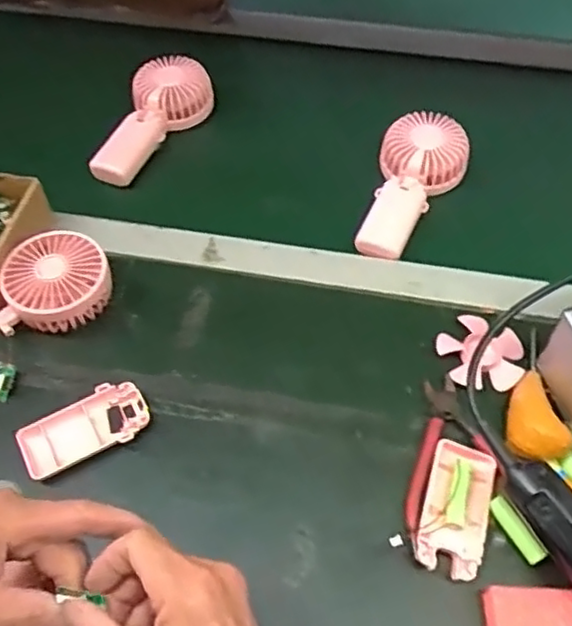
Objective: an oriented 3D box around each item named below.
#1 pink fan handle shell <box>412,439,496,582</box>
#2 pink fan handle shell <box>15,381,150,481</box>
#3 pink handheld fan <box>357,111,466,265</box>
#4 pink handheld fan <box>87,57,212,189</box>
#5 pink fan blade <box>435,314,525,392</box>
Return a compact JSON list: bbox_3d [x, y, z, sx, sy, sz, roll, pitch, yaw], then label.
[{"bbox_3d":[0.123,0.141,0.475,0.047,0.014,0.096,16,56,12],"label":"pink fan handle shell"},{"bbox_3d":[-0.159,0.092,0.514,0.099,0.016,0.047,-24,57,-16],"label":"pink fan handle shell"},{"bbox_3d":[0.124,-0.128,0.668,0.082,0.040,0.180,23,71,16],"label":"pink handheld fan"},{"bbox_3d":[-0.156,-0.216,0.747,0.074,0.056,0.176,27,72,19],"label":"pink handheld fan"},{"bbox_3d":[0.168,0.031,0.558,0.073,0.010,0.075,0,54,1],"label":"pink fan blade"}]

